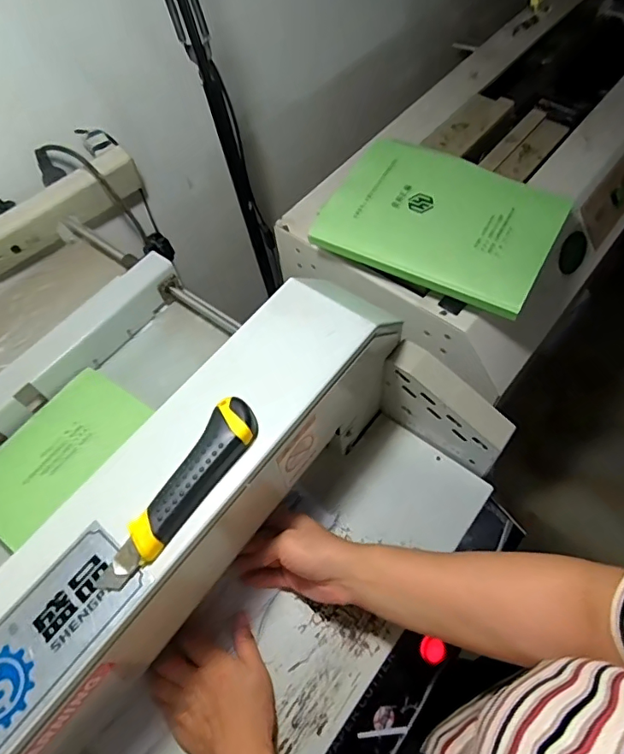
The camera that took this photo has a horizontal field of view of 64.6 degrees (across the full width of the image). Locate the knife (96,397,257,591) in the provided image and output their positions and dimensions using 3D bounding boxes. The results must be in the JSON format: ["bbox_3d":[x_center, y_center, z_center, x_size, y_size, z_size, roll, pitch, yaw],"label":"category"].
[{"bbox_3d":[-0.095,0.086,0.369,0.036,0.020,0.159,26,65,18],"label":"knife"}]

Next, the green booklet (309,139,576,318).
[{"bbox_3d":[0.176,-0.220,0.670,0.287,0.035,0.220,26,65,18],"label":"green booklet"}]

